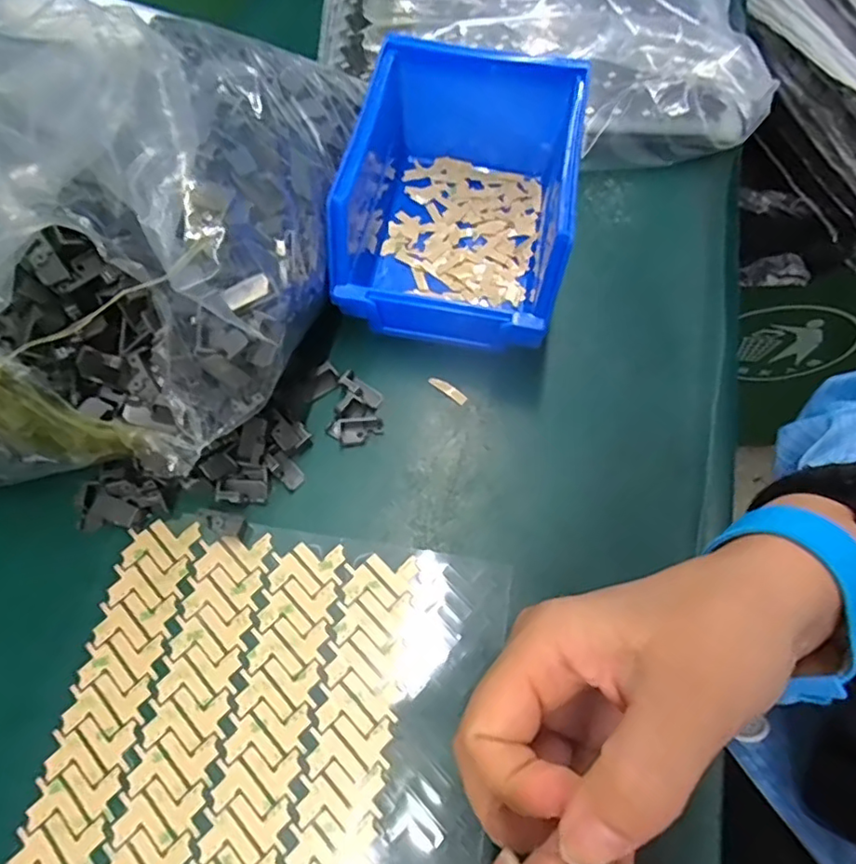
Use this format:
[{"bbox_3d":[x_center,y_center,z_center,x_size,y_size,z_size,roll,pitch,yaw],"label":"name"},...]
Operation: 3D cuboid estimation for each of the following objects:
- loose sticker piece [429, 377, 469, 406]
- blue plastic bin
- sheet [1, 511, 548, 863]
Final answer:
[{"bbox_3d":[0.010,-0.021,0.303,0.022,0.004,0.006,36,80,12],"label":"loose sticker piece"},{"bbox_3d":[0.016,-0.120,0.308,0.107,0.068,0.143,8,67,4],"label":"blue plastic bin"},{"bbox_3d":[-0.067,0.158,0.223,0.173,0.004,0.241,10,66,3],"label":"sheet"}]

